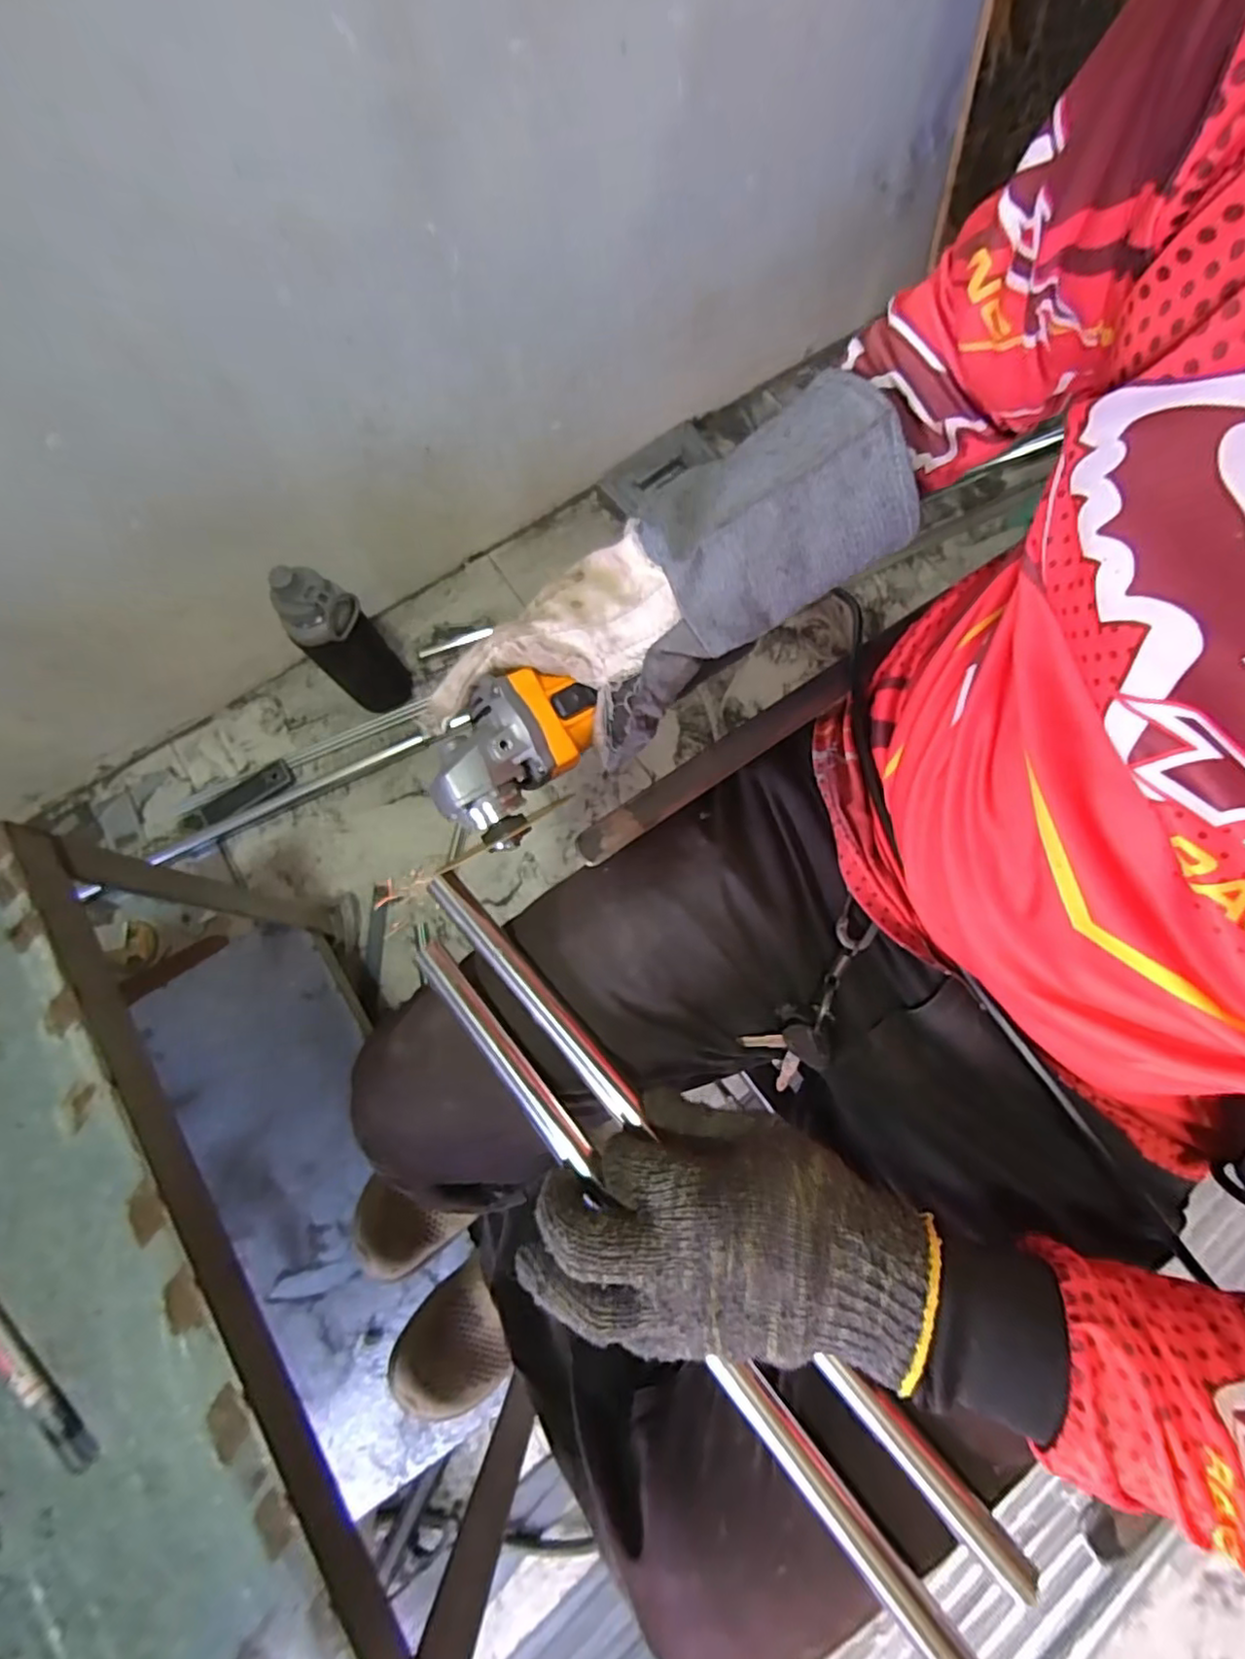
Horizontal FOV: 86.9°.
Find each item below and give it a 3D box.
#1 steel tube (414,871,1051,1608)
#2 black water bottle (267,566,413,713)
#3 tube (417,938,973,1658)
[{"bbox_3d":[0.034,0.181,0.338,0.018,0.015,0.421,-41,77,-9],"label":"steel tube"},{"bbox_3d":[-0.382,-0.251,0.930,0.074,0.291,0.096,44,80,11],"label":"black water bottle"},{"bbox_3d":[0.025,0.226,0.326,0.017,0.018,0.427,-39,78,-9],"label":"tube"}]

